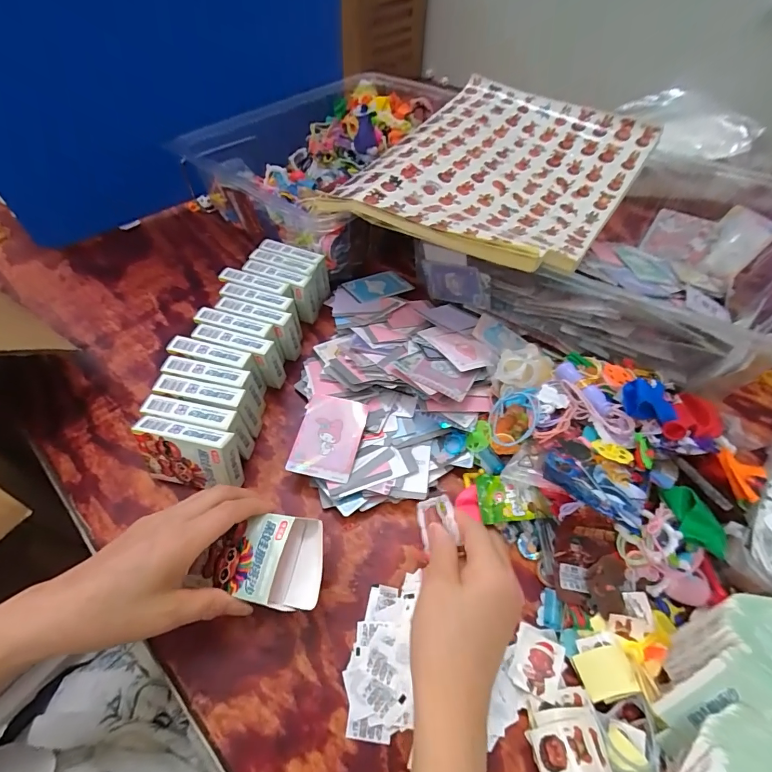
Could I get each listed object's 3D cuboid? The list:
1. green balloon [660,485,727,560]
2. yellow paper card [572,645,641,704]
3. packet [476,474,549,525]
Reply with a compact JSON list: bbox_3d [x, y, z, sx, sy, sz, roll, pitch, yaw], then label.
[{"bbox_3d":[0.250,0.108,0.319,0.031,0.022,0.052,-3,54,-1],"label":"green balloon"},{"bbox_3d":[0.164,0.214,0.294,0.036,0.006,0.030,-22,35,6],"label":"yellow paper card"},{"bbox_3d":[0.118,0.106,0.374,0.059,0.019,0.045,-1,54,1],"label":"packet"}]

